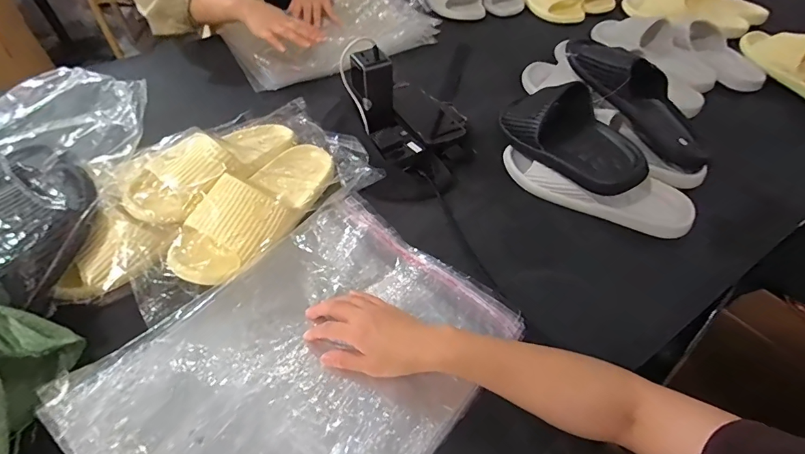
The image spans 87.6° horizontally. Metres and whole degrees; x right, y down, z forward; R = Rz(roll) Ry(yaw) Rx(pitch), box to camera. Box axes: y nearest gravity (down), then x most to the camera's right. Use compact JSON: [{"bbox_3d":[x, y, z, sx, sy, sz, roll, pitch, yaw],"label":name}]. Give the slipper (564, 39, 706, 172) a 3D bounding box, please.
[{"bbox_3d":[0.366,-0.206,0.637,0.093,0.076,0.273,-32,78,-23],"label":"slipper"}]

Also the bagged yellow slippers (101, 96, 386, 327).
[{"bbox_3d":[-0.237,-0.073,0.564,0.358,0.076,0.266,-35,59,-25],"label":"bagged yellow slippers"}]

